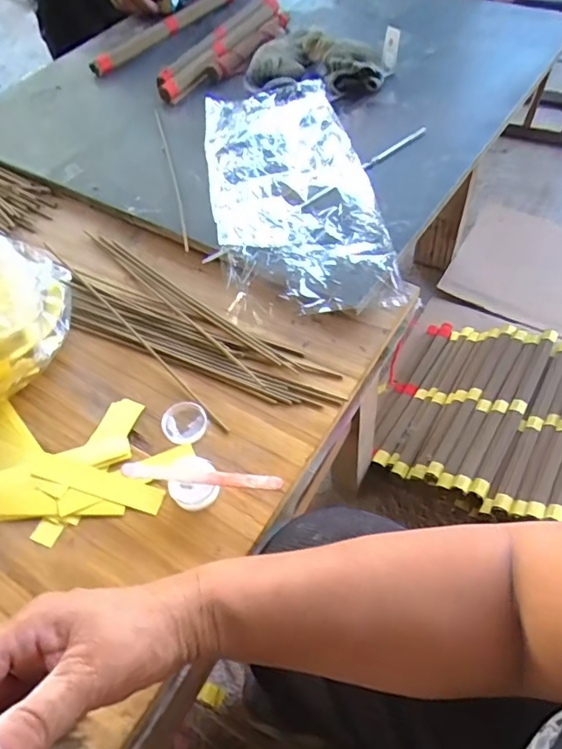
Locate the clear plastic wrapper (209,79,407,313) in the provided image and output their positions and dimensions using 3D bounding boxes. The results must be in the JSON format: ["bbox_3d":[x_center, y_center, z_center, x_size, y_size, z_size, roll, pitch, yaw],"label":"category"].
[{"bbox_3d":[0.009,-0.222,0.610,0.180,0.040,0.403,-9,55,-2],"label":"clear plastic wrapper"}]

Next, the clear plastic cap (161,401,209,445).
[{"bbox_3d":[-0.082,0.041,0.447,0.037,0.007,0.039,-2,55,3],"label":"clear plastic cap"}]

